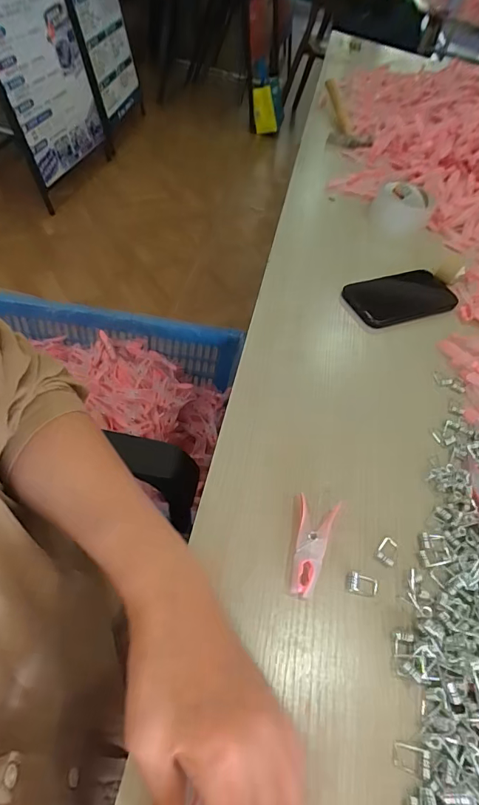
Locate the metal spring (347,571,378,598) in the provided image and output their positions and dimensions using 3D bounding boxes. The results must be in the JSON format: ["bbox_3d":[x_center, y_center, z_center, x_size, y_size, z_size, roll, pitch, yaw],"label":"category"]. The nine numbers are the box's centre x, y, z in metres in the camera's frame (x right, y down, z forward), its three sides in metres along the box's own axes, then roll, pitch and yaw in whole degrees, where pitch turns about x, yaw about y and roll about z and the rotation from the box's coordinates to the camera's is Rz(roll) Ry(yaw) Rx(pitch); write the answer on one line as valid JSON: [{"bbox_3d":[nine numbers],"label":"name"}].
[{"bbox_3d":[0.093,0.138,0.331,0.024,0.007,0.016,12,51,-2],"label":"metal spring"}]

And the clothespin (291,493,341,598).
[{"bbox_3d":[0.055,0.109,0.338,0.031,0.010,0.079,20,51,4],"label":"clothespin"}]

